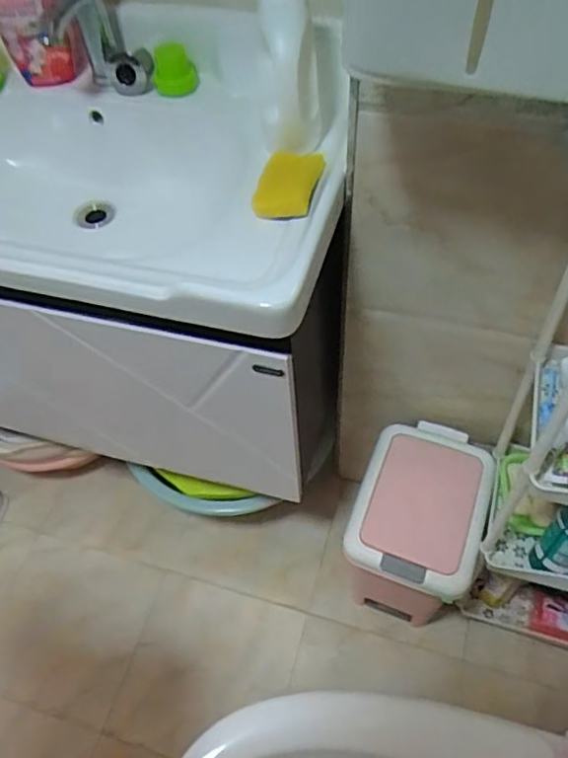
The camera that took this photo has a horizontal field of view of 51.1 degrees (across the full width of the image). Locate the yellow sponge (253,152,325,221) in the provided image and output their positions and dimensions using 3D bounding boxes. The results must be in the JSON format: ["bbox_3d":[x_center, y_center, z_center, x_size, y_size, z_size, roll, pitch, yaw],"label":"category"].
[{"bbox_3d":[0.006,-0.233,0.714,0.070,0.029,0.101,11,57,11],"label":"yellow sponge"}]

